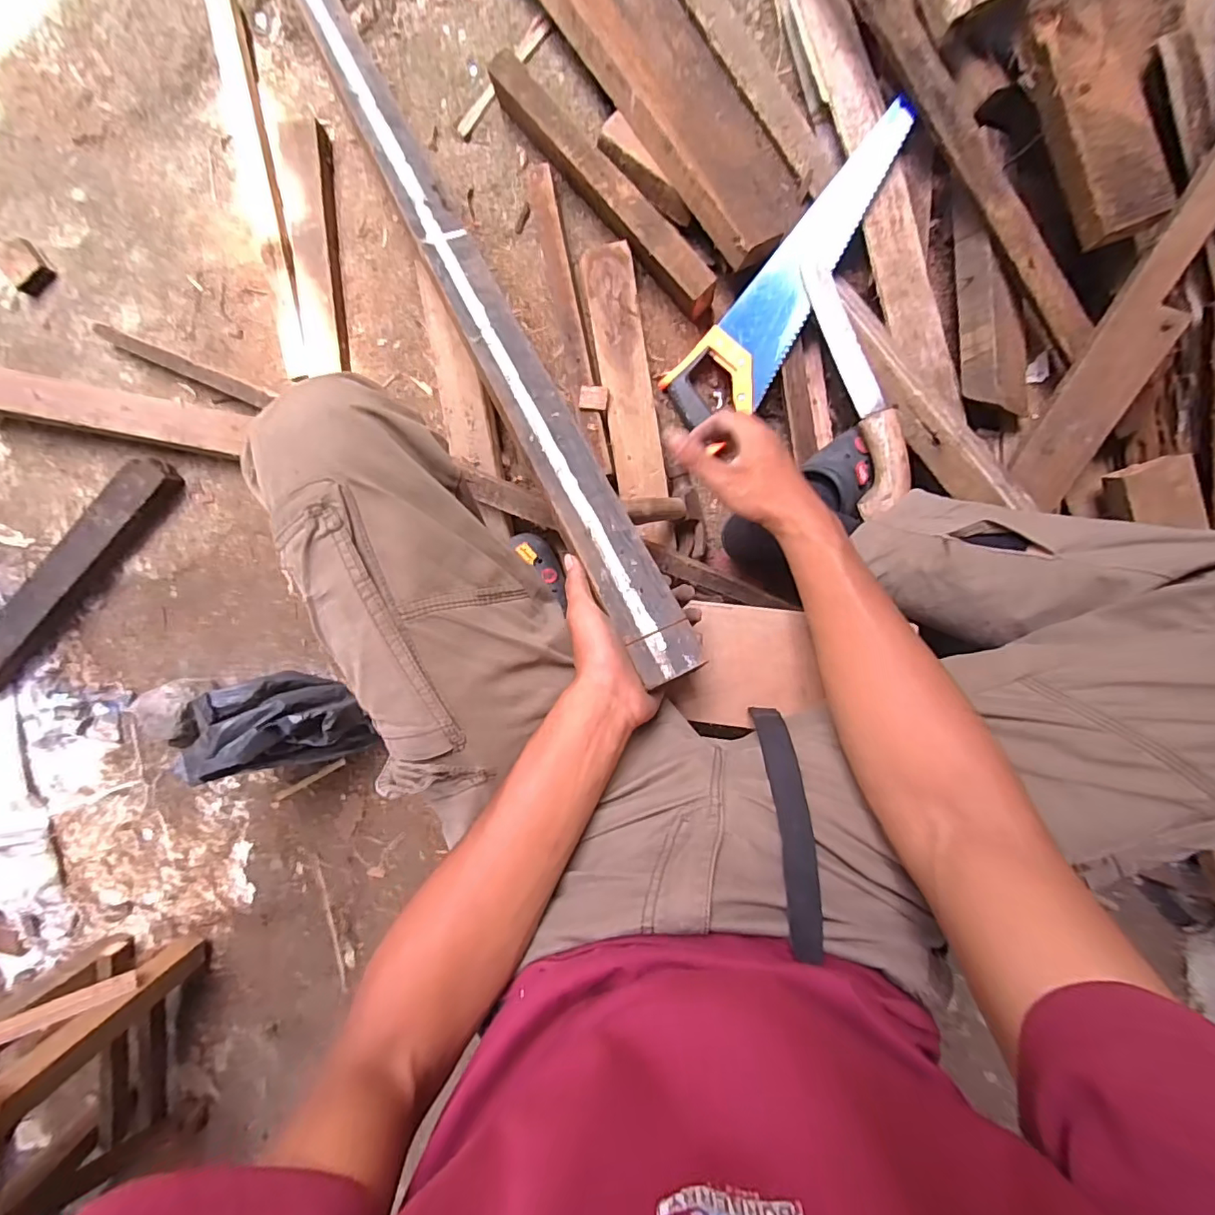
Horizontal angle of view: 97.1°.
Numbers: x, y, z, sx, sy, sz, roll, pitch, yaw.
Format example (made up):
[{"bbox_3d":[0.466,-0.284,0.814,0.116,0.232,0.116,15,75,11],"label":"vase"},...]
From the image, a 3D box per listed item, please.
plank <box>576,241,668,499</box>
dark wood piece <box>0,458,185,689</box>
[{"bbox_3d":[0.022,-0.300,0.694,0.069,0.017,0.314,-10,95,8],"label":"plank"},{"bbox_3d":[-0.833,-0.043,0.828,0.495,0.044,0.070,-43,89,8],"label":"dark wood piece"}]

